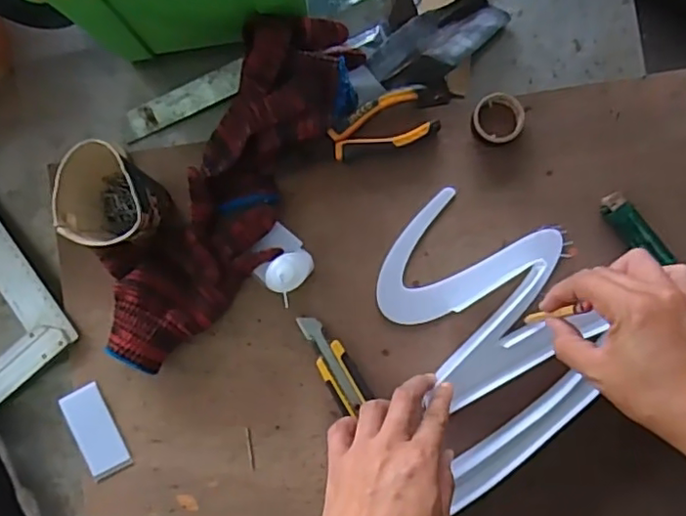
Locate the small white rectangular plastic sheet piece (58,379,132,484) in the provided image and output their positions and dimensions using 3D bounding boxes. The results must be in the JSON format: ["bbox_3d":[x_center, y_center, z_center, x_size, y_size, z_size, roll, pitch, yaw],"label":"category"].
[{"bbox_3d":[-0.227,0.160,0.559,0.037,0.008,0.082,-27,83,3],"label":"small white rectangular plastic sheet piece"}]

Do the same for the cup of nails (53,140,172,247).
[{"bbox_3d":[-0.190,-0.049,0.531,0.071,0.104,0.083,11,87,4],"label":"cup of nails"}]

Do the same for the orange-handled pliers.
[{"bbox_3d":[0.035,-0.119,0.544,0.094,0.009,0.047,-20,91,3],"label":"orange-handled pliers"}]

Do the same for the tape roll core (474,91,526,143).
[{"bbox_3d":[0.138,-0.124,0.541,0.045,0.022,0.043,-1,85,6],"label":"tape roll core"}]

